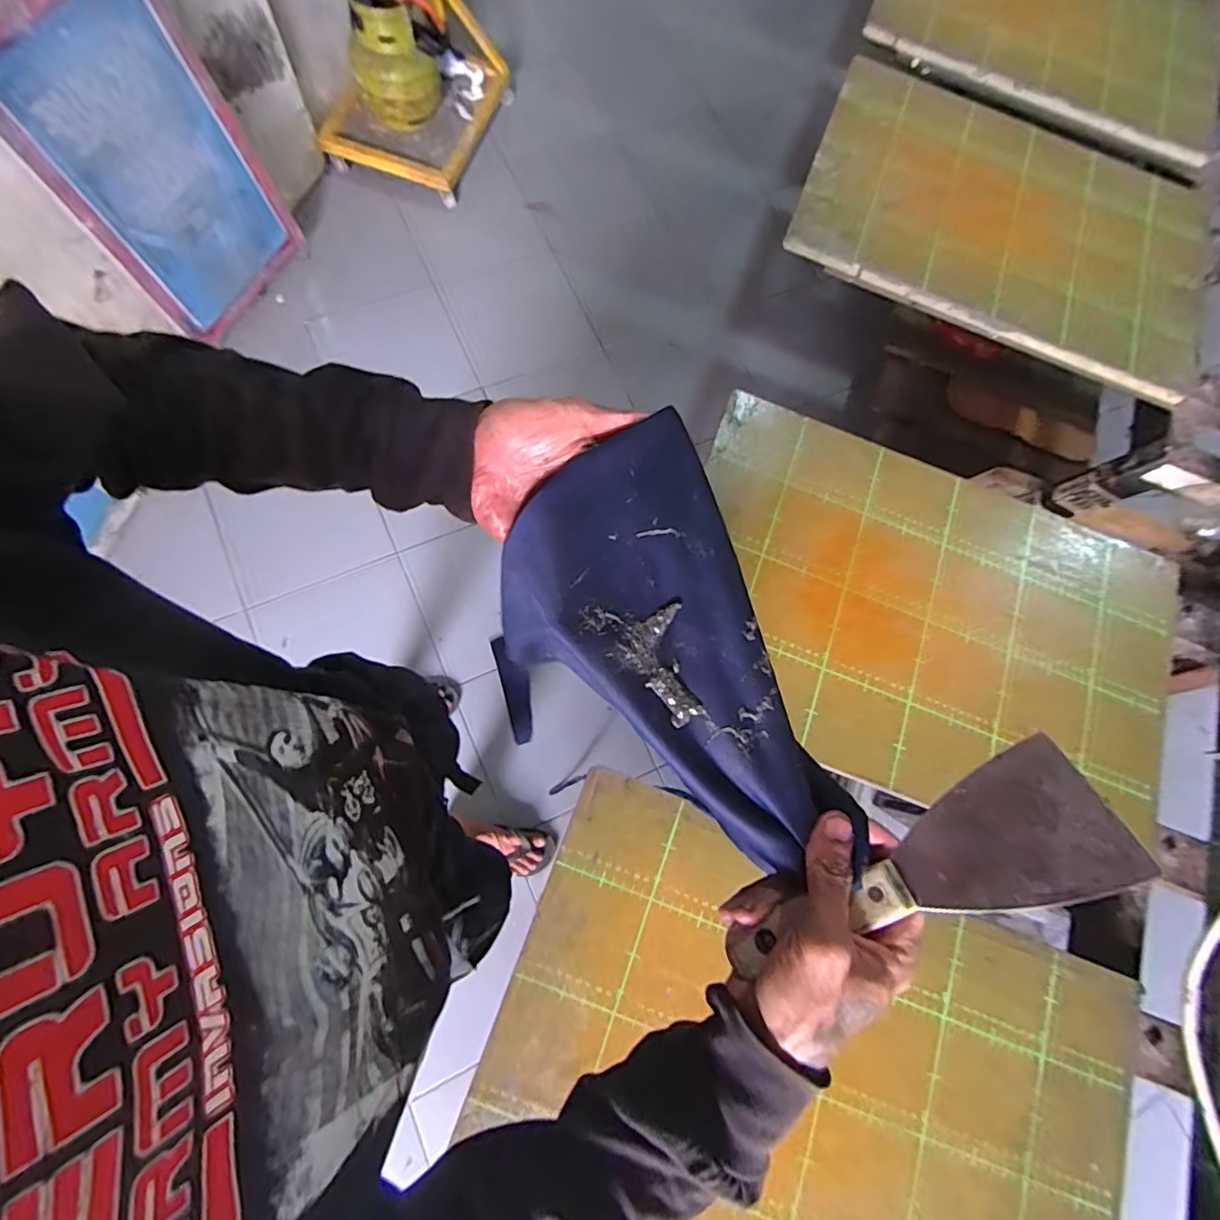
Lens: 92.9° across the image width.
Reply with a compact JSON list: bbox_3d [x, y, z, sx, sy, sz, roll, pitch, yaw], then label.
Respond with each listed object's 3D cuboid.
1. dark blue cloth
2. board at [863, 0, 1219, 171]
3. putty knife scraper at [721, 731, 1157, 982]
[{"bbox_3d":[0.022,0.032,0.331,0.144,0.052,0.249,-22,77,-7],"label":"dark blue cloth"},{"bbox_3d":[0.728,-0.982,0.978,0.593,0.044,0.439,20,74,0],"label":"board"},{"bbox_3d":[0.152,0.139,0.299,0.199,0.025,0.065,-28,77,9],"label":"putty knife scraper"}]

